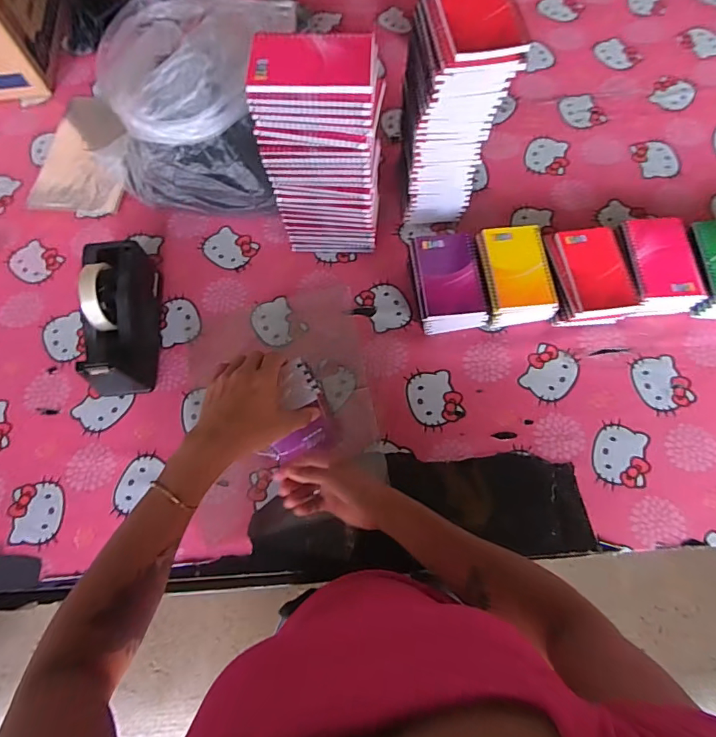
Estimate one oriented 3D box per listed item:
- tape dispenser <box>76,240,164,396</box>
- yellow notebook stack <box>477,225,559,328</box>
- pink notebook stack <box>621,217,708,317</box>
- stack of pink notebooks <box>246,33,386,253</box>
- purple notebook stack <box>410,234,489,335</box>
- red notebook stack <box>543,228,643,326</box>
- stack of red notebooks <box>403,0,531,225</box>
[{"bbox_3d":[-0.329,-0.071,0.641,0.087,0.121,0.205,-5,70,0],"label":"tape dispenser"},{"bbox_3d":[0.223,-0.130,0.671,0.093,0.065,0.142,-6,70,0],"label":"yellow notebook stack"},{"bbox_3d":[0.429,-0.141,0.669,0.100,0.057,0.148,2,70,3],"label":"pink notebook stack"},{"bbox_3d":[-0.041,-0.275,0.624,0.137,0.295,0.090,4,71,3],"label":"stack of pink notebooks"},{"bbox_3d":[0.127,-0.119,0.670,0.093,0.062,0.132,-5,70,0],"label":"purple notebook stack"},{"bbox_3d":[0.324,-0.127,0.668,0.102,0.060,0.141,-8,70,-1],"label":"red notebook stack"},{"bbox_3d":[0.126,-0.343,0.649,0.112,0.298,0.144,-2,70,1],"label":"stack of red notebooks"}]

